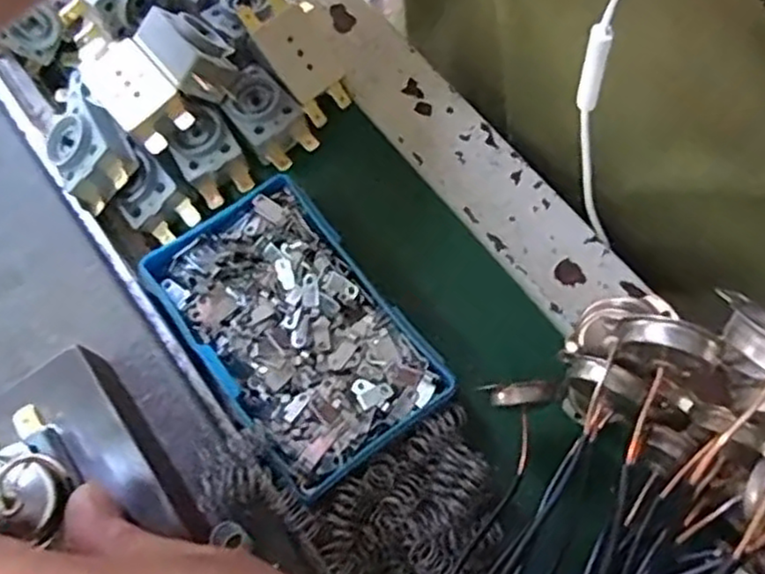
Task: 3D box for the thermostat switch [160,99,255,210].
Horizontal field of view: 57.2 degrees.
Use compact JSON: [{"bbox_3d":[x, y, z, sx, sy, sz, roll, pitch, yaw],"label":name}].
[{"bbox_3d":[-0.078,-0.058,0.312,0.027,0.022,0.042,-31,94,-12],"label":"thermostat switch"}]

